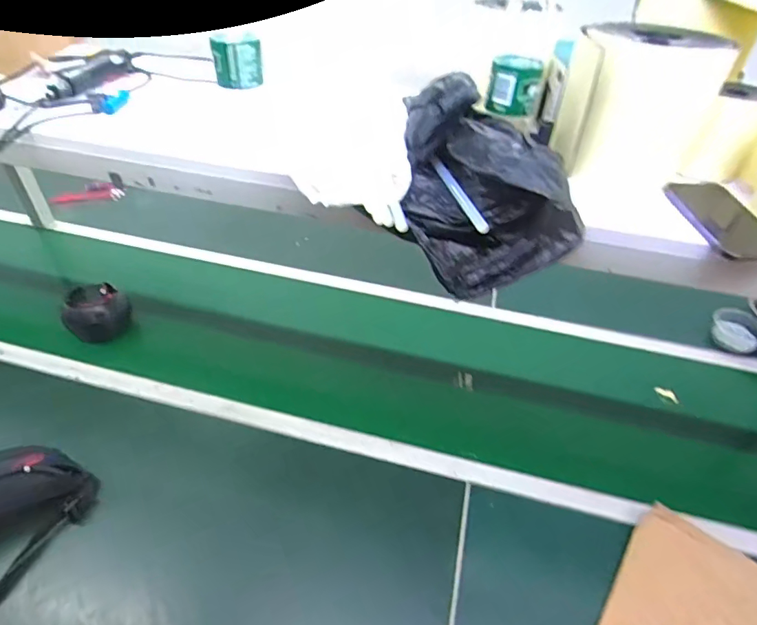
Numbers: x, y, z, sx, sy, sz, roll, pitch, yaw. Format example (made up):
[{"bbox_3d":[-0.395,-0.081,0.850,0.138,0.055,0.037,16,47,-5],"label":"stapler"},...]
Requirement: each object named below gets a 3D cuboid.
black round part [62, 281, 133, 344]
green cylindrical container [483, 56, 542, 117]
[{"bbox_3d":[-0.627,0.002,1.026,0.101,0.091,0.106,2,42,-2],"label":"black round part"},{"bbox_3d":[0.168,-0.282,0.574,0.063,0.060,0.055,14,43,11],"label":"green cylindrical container"}]

